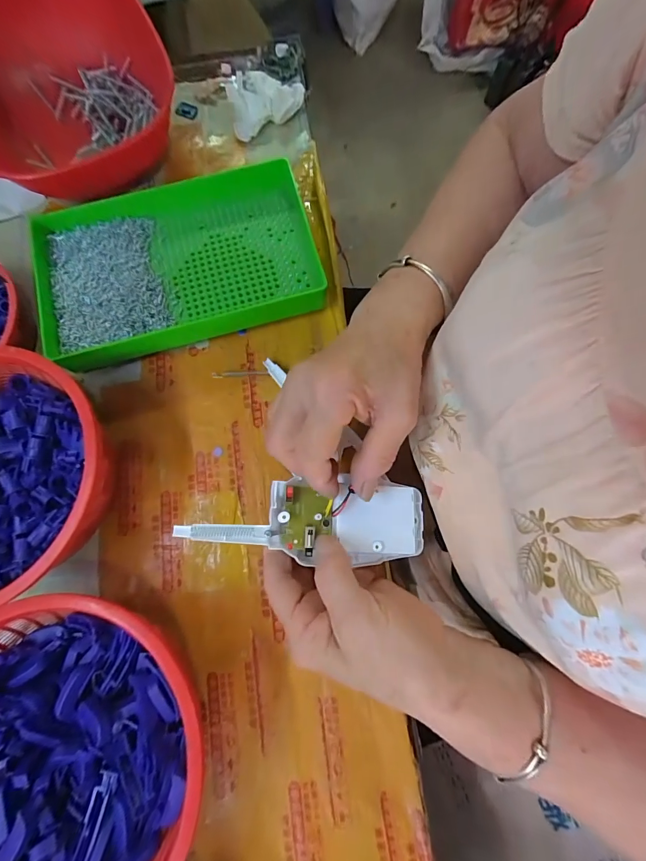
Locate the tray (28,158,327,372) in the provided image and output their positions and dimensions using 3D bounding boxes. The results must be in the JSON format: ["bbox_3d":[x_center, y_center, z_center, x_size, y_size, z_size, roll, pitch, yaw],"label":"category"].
[{"bbox_3d":[-0.131,-0.153,0.341,0.249,0.036,0.162,-14,77,-2],"label":"tray"}]

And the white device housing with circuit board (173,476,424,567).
[{"bbox_3d":[-0.007,0.061,0.248,0.162,0.017,0.052,1,77,-10],"label":"white device housing with circuit board"}]

